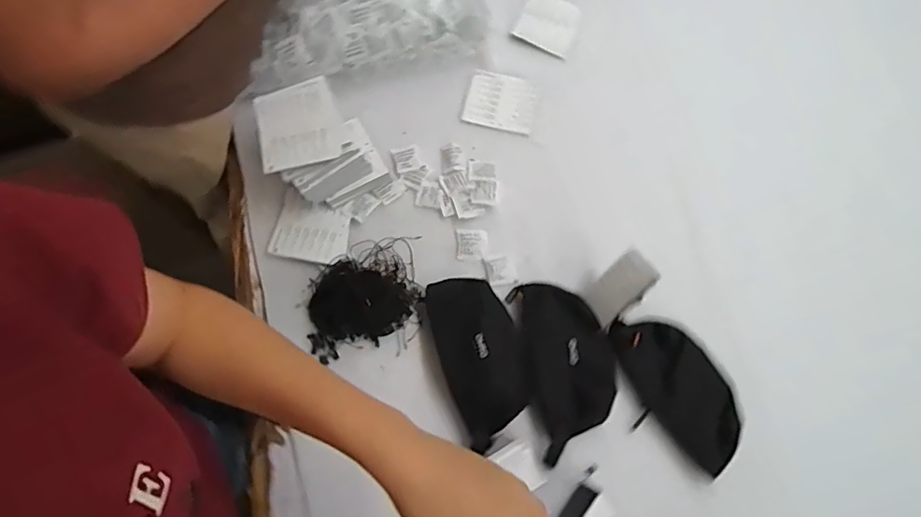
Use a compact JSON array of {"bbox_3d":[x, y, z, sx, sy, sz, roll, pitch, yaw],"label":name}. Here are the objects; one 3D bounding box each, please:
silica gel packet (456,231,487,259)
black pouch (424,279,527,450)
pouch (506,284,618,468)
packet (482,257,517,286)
[{"bbox_3d":[0.014,-0.018,0.688,0.040,0.004,0.039,2,72,0],"label":"silica gel packet"},{"bbox_3d":[0.024,0.112,0.632,0.091,0.044,0.198,-18,73,-7],"label":"black pouch"},{"bbox_3d":[0.126,0.125,0.627,0.103,0.055,0.207,-11,72,-4],"label":"pouch"},{"bbox_3d":[0.050,0.016,0.677,0.036,0.012,0.036,-12,72,-5],"label":"packet"}]

